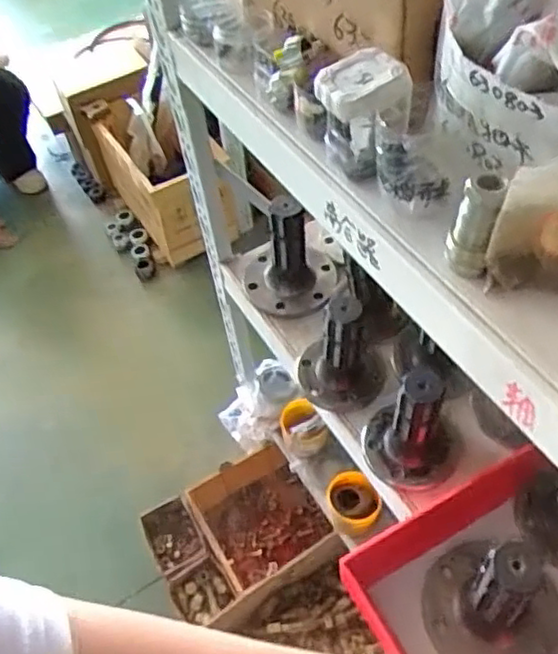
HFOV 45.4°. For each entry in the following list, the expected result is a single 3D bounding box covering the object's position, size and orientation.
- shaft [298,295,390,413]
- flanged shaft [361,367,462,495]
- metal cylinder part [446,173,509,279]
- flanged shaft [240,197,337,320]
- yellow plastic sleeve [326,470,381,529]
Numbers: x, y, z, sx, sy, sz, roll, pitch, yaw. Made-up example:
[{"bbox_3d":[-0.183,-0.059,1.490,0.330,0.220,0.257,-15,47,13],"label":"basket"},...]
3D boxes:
[{"bbox_3d":[0.076,0.025,0.802,0.100,0.128,0.099,-3,51,4],"label":"shaft"},{"bbox_3d":[0.150,0.110,0.736,0.110,0.153,0.096,3,52,8],"label":"flanged shaft"},{"bbox_3d":[0.131,-0.069,0.449,0.029,0.080,0.023,9,53,13],"label":"metal cylinder part"},{"bbox_3d":[0.009,-0.107,0.921,0.134,0.153,0.132,-3,51,3],"label":"flanged shaft"},{"bbox_3d":[0.124,0.290,1.096,0.083,0.054,0.087,-3,51,4],"label":"yellow plastic sleeve"}]

